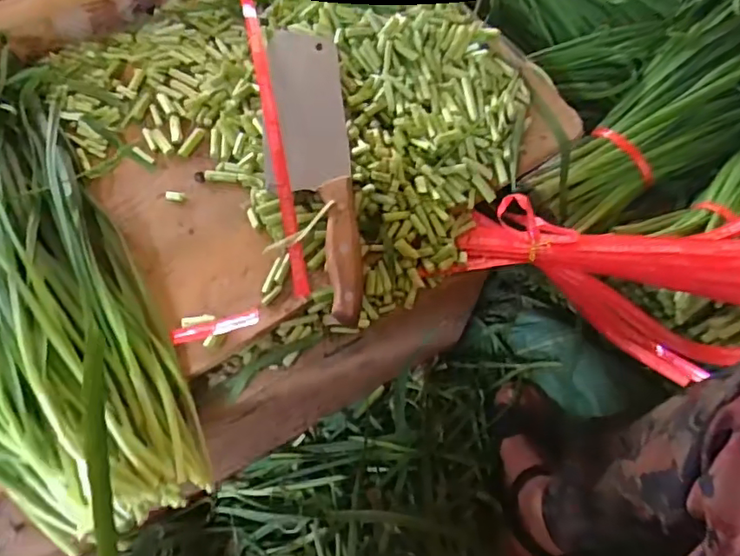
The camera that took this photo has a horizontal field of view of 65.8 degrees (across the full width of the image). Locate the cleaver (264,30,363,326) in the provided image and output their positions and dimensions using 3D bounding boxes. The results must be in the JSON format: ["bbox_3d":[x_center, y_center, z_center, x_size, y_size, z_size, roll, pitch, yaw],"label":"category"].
[{"bbox_3d":[-0.052,-0.099,0.484,0.069,0.027,0.283,-6,68,-2],"label":"cleaver"}]

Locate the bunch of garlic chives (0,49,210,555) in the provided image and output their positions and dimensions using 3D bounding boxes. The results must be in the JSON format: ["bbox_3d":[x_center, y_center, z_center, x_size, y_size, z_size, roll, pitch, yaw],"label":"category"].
[{"bbox_3d":[-0.311,-0.005,0.447,0.208,0.048,0.460,-29,70,-11],"label":"bunch of garlic chives"}]

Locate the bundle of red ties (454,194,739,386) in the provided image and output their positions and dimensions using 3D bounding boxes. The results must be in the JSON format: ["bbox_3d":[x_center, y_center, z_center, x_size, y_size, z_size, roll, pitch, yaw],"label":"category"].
[{"bbox_3d":[0.218,-0.001,0.451,0.270,0.117,0.135,1,68,1],"label":"bundle of red ties"}]

